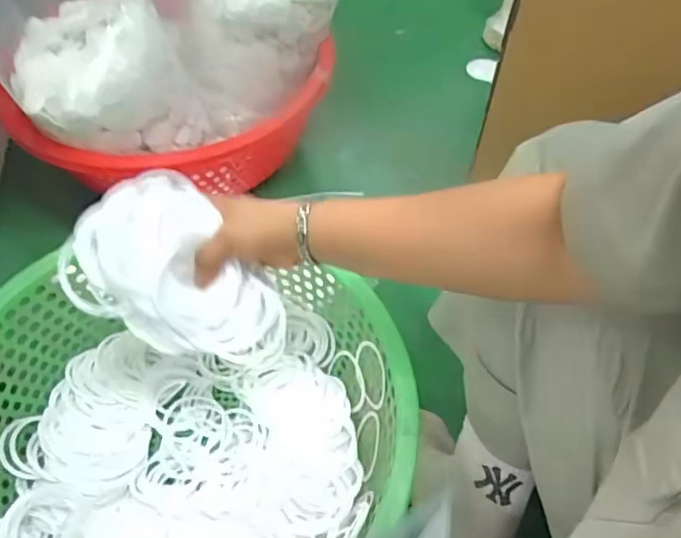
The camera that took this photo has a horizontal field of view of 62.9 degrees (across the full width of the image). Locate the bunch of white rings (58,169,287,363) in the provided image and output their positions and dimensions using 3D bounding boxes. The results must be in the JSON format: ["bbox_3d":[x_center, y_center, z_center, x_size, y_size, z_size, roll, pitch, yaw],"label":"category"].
[{"bbox_3d":[-0.128,-0.001,0.446,0.154,0.114,0.099,4,54,4],"label":"bunch of white rings"}]

